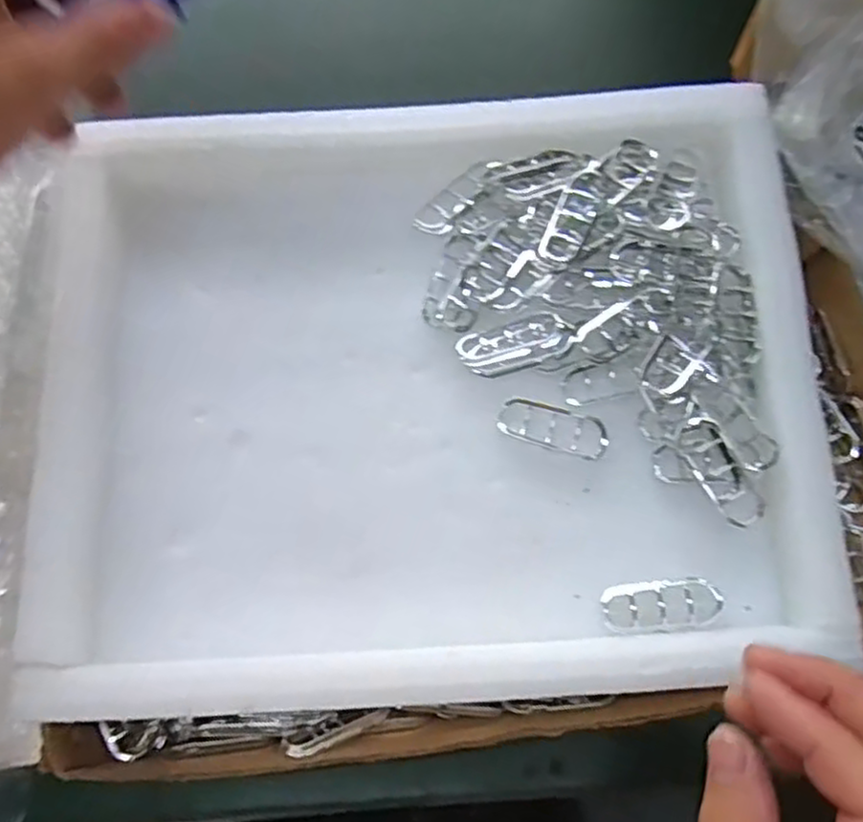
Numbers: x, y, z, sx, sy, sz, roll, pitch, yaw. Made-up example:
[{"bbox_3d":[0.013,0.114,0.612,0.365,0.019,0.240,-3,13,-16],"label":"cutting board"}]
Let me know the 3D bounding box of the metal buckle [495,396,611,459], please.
[{"bbox_3d":[0.059,0.008,0.351,0.052,0.005,0.021,18,74,7],"label":"metal buckle"}]

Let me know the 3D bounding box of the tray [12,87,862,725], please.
[{"bbox_3d":[-0.002,-0.016,0.349,0.351,0.039,0.285,-2,72,1],"label":"tray"}]

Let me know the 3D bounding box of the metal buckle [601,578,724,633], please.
[{"bbox_3d":[0.103,0.086,0.325,0.053,0.005,0.022,-4,72,1],"label":"metal buckle"}]

